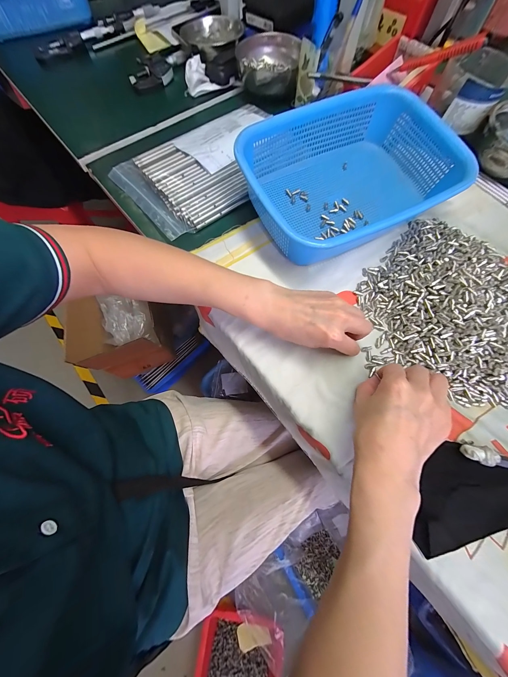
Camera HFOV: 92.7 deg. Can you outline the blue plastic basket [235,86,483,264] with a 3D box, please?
[{"bbox_3d":[0.136,-0.227,0.338,0.294,0.072,0.206,-17,71,-6],"label":"blue plastic basket"}]

